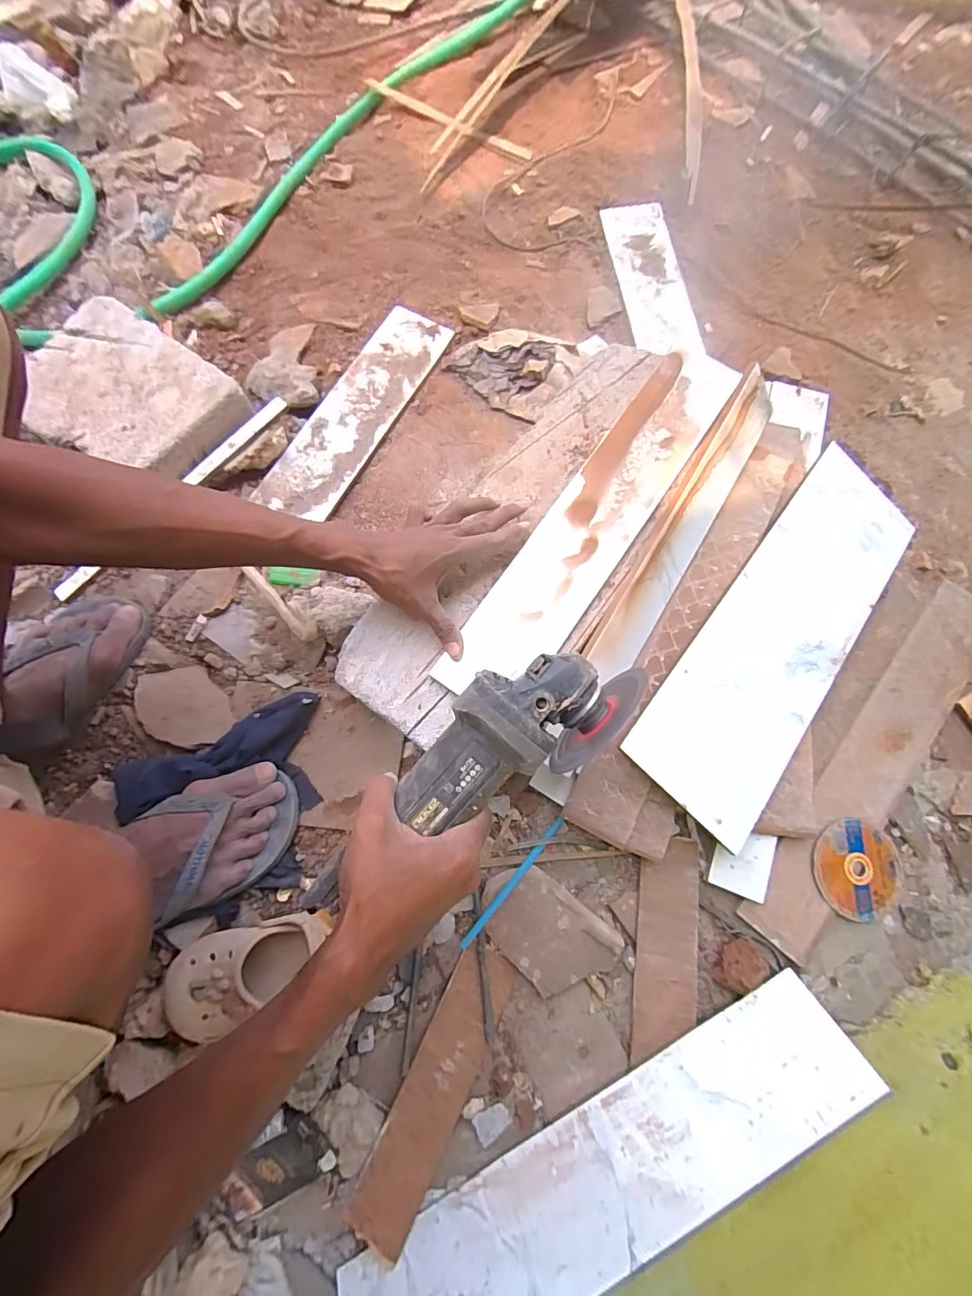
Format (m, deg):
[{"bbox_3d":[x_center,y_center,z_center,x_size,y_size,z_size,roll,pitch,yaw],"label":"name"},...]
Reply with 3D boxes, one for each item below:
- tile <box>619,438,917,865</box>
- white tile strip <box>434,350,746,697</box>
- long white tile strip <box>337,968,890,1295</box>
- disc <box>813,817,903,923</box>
[{"bbox_3d":[0.341,-0.026,0.530,0.156,0.007,0.484,42,73,-3],"label":"tile"},{"bbox_3d":[0.122,-0.140,0.503,0.092,0.010,0.470,35,78,8],"label":"white tile strip"},{"bbox_3d":[0.101,0.467,0.411,0.494,0.008,0.100,-29,37,-5],"label":"long white tile strip"},{"bbox_3d":[0.398,0.237,0.508,0.093,0.004,0.099,1,77,-5],"label":"disc"}]

